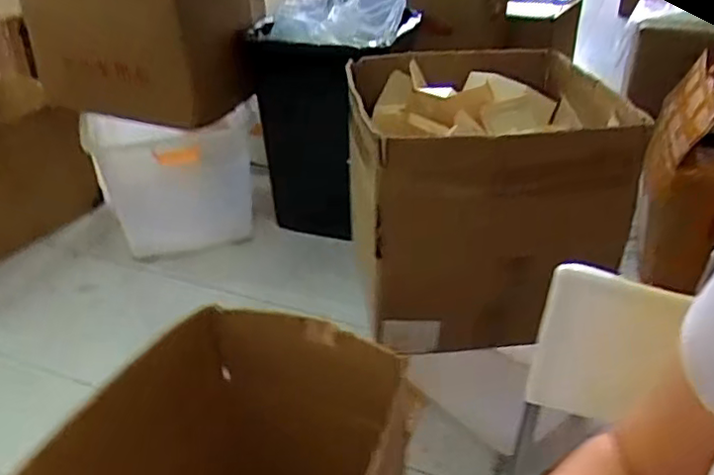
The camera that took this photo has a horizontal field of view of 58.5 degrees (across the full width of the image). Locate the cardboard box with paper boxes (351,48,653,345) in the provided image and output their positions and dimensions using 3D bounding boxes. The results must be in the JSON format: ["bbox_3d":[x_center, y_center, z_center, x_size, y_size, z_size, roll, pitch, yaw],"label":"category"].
[{"bbox_3d":[0.228,-0.087,1.237,0.464,0.392,0.528,-3,31,-4],"label":"cardboard box with paper boxes"}]

